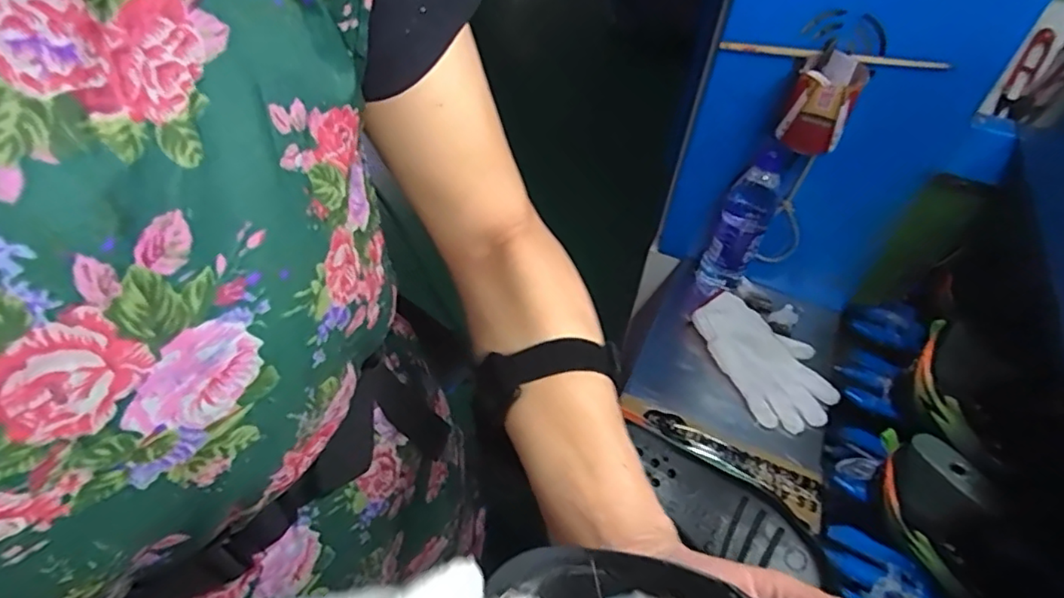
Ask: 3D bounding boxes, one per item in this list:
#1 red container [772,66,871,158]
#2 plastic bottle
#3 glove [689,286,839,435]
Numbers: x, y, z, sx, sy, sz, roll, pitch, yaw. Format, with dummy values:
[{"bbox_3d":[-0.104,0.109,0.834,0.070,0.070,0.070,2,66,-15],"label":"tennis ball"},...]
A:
[{"bbox_3d":[0.317,-0.211,0.655,0.065,0.088,0.057,28,49,22],"label":"red container"},{"bbox_3d":[0.277,-0.097,0.793,0.064,0.215,0.054,20,46,14],"label":"plastic bottle"},{"bbox_3d":[0.302,0.076,0.761,0.115,0.032,0.188,-19,67,-14],"label":"glove"}]

